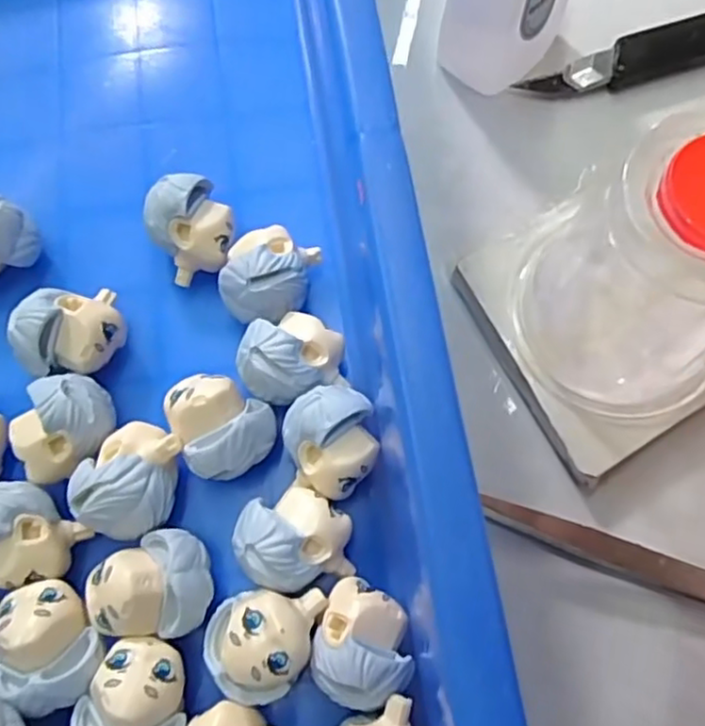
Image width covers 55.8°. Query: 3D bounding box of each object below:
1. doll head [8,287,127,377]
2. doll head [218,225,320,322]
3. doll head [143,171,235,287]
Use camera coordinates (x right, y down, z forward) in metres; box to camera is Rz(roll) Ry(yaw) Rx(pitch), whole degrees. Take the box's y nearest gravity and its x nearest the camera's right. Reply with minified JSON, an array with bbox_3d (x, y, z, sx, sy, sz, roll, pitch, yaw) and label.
[{"bbox_3d":[-0.074,-0.007,0.179,0.024,0.025,0.021,-8,72,-2],"label":"doll head"},{"bbox_3d":[-0.022,-0.022,0.184,0.021,0.026,0.027,11,73,4],"label":"doll head"},{"bbox_3d":[-0.045,-0.037,0.188,0.022,0.025,0.023,0,72,0],"label":"doll head"}]

